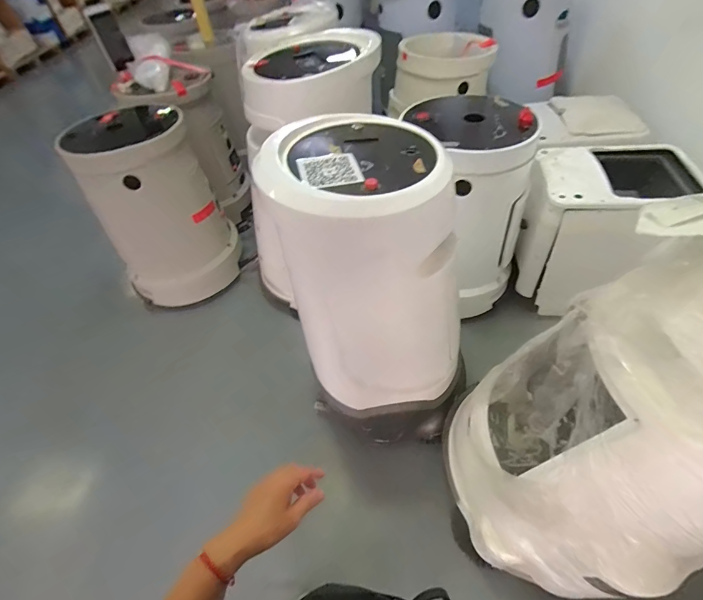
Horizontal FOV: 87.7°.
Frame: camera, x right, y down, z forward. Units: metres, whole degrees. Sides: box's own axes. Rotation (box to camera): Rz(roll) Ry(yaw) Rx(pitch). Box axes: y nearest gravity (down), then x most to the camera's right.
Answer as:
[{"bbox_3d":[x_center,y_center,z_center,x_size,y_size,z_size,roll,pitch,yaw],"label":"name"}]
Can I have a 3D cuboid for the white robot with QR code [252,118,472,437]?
[{"bbox_3d":[0.079,0.014,1.122,0.448,0.931,0.491,-3,48,3],"label":"white robot with QR code"}]

